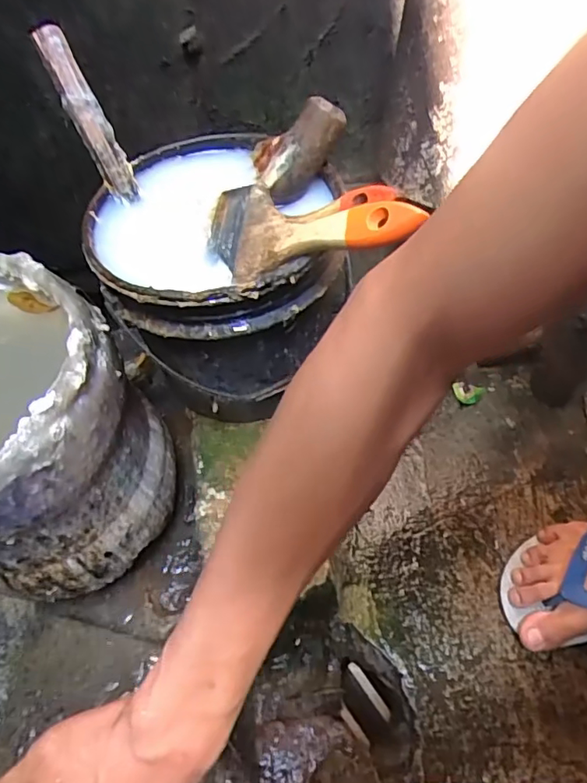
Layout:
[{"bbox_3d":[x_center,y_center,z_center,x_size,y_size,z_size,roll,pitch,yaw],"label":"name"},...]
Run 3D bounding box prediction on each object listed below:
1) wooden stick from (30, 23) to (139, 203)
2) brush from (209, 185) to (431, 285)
[{"bbox_3d":[-0.159,-0.212,0.423,0.024,0.128,0.016,-32,20,-18],"label":"wooden stick"},{"bbox_3d":[0.008,-0.107,0.366,0.168,0.018,0.070,8,82,37],"label":"brush"}]

